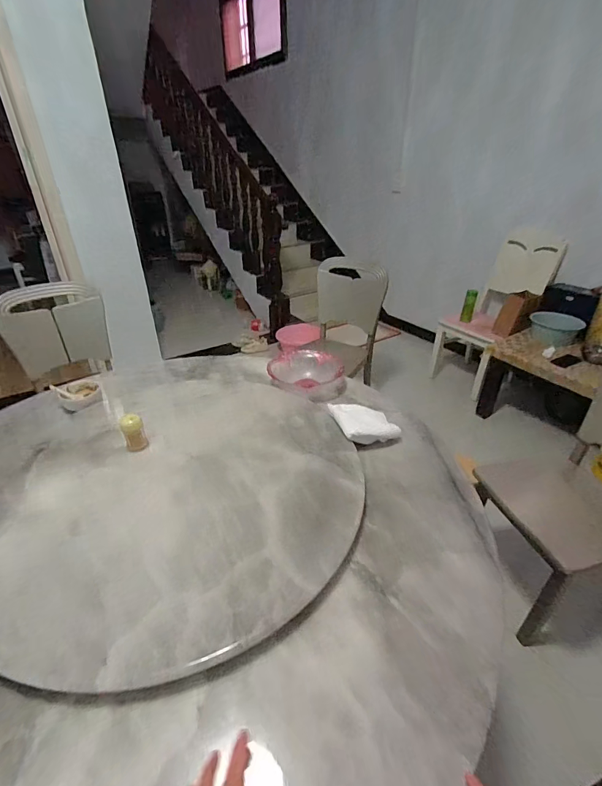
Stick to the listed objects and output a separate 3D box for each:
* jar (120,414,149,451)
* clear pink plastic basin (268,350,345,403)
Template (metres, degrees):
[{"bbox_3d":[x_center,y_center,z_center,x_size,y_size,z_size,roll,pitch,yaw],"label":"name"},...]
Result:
[{"bbox_3d":[-0.374,0.089,0.847,0.048,0.071,0.051,-16,35,-23],"label":"jar"},{"bbox_3d":[0.017,-0.061,1.173,0.226,0.081,0.241,0,32,0],"label":"clear pink plastic basin"}]

